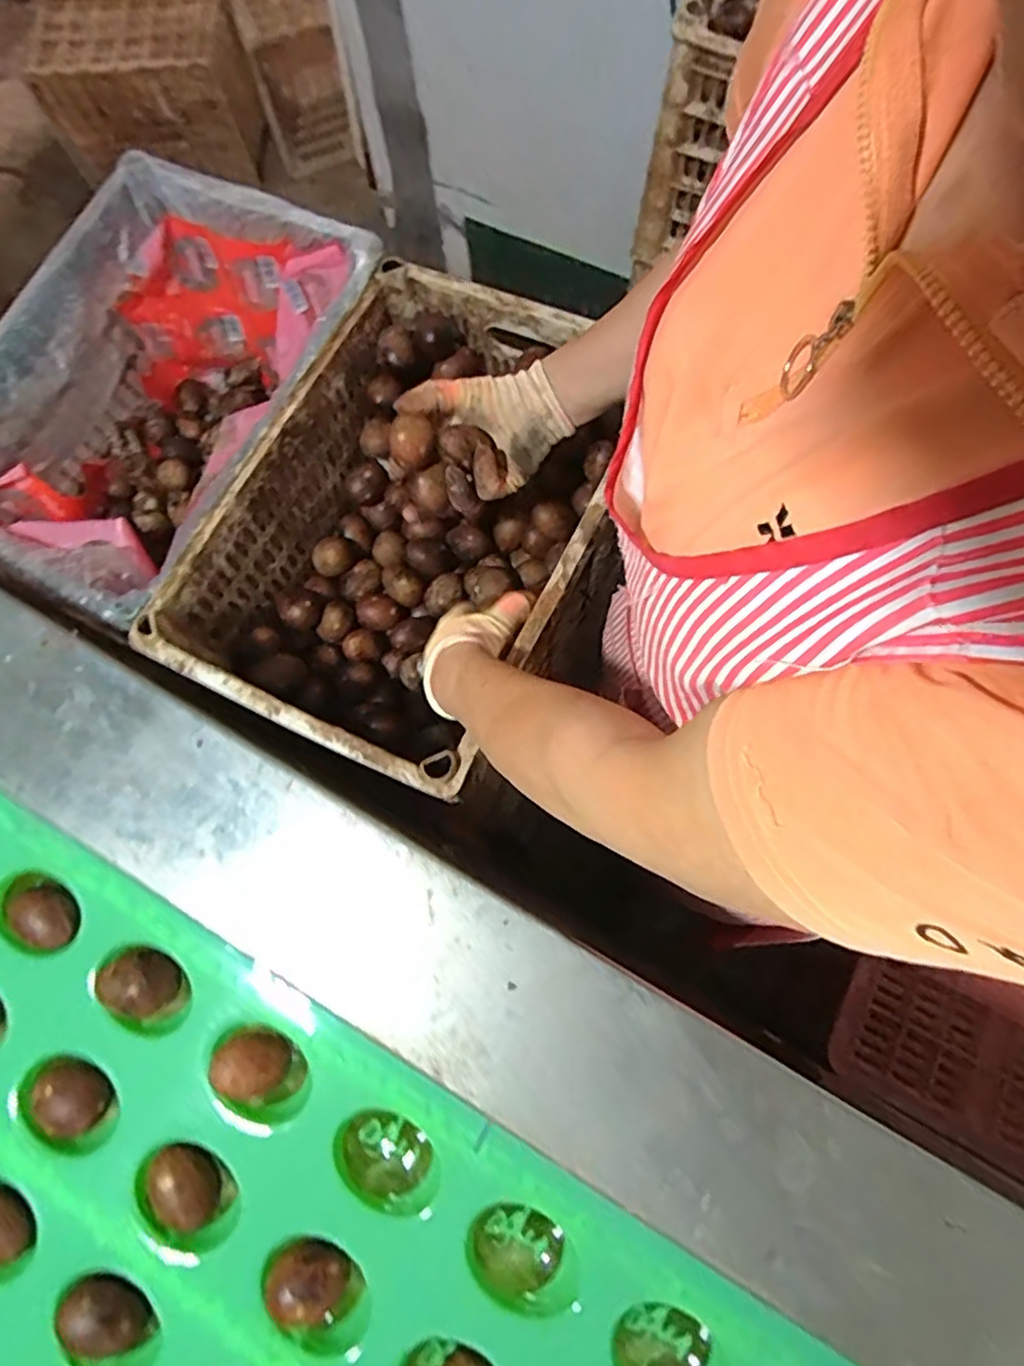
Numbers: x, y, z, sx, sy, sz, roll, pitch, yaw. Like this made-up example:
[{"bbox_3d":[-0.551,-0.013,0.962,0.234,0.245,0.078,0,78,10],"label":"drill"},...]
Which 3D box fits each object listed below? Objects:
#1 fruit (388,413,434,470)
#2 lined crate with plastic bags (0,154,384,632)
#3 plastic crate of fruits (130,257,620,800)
[{"bbox_3d":[-0.079,-0.186,0.512,0.034,0.031,0.030,-2,73,-1],"label":"fruit"},{"bbox_3d":[-0.353,-0.273,0.683,0.290,0.202,0.430,27,77,9],"label":"lined crate with plastic bags"},{"bbox_3d":[-0.077,-0.132,0.622,0.317,0.178,0.429,26,74,8],"label":"plastic crate of fruits"}]

